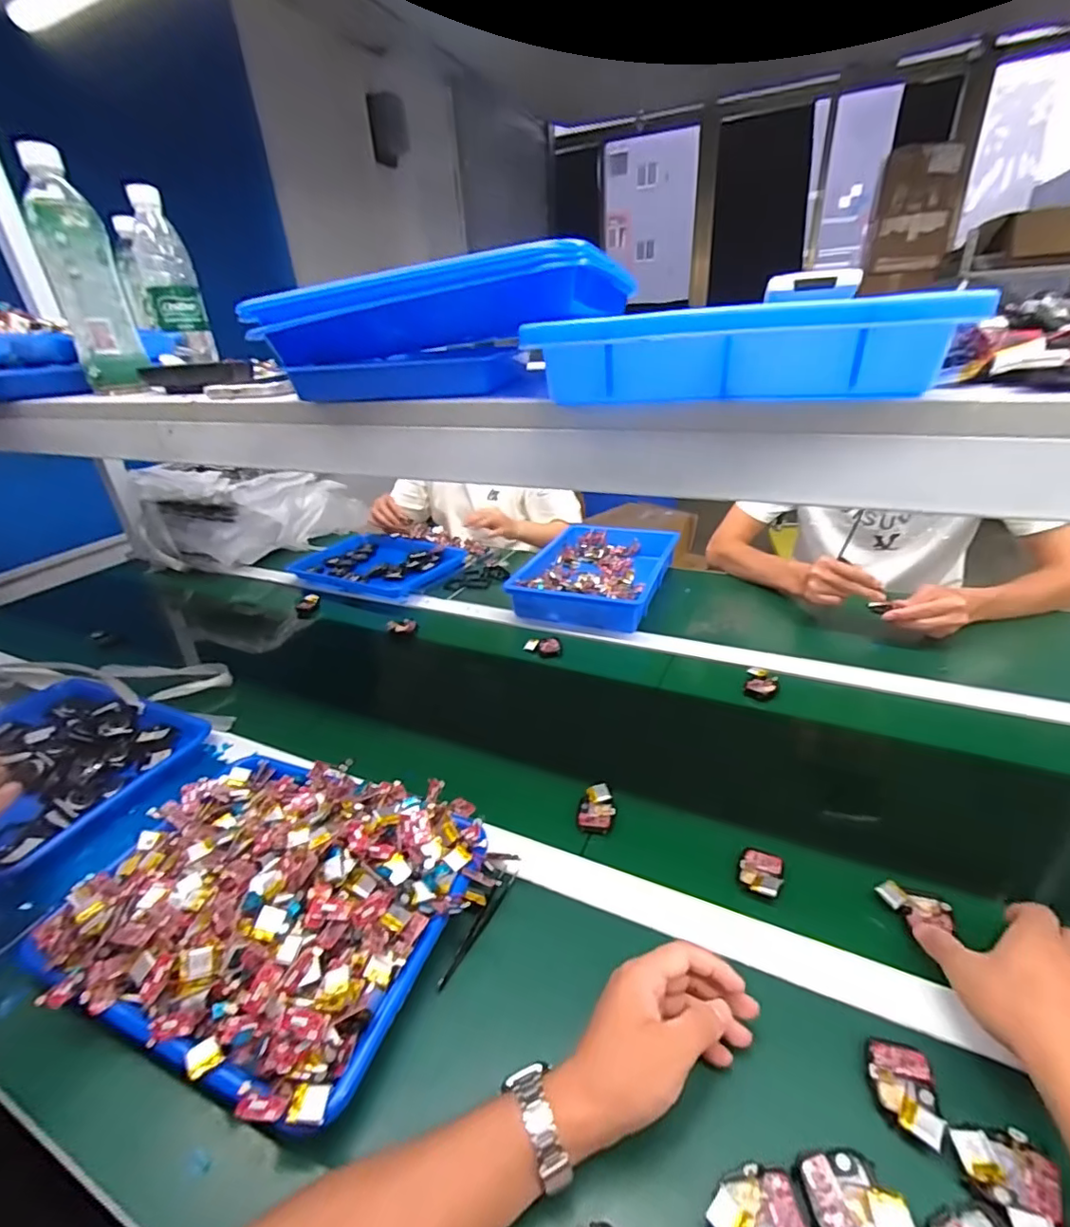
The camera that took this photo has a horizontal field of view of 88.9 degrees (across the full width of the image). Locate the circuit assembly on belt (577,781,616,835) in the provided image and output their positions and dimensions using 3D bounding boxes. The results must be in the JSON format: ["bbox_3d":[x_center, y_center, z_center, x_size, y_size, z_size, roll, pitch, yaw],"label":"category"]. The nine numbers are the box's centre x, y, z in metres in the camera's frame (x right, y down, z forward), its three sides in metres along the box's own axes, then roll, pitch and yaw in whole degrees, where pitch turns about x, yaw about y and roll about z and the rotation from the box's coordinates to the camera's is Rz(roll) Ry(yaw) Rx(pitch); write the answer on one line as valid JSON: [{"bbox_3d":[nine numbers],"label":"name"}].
[{"bbox_3d":[0.065,0.203,0.576,0.037,0.017,0.055,5,30,17],"label":"circuit assembly on belt"}]

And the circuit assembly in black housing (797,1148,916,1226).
[{"bbox_3d":[0.183,0.334,0.313,0.051,0.015,0.039,-2,28,5],"label":"circuit assembly in black housing"}]

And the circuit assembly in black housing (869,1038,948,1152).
[{"bbox_3d":[0.239,0.308,0.352,0.036,0.011,0.052,8,31,23],"label":"circuit assembly in black housing"}]

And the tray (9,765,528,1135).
[{"bbox_3d":[-0.233,0.232,0.481,0.348,0.058,0.259,7,30,20],"label":"tray"}]

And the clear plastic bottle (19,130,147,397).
[{"bbox_3d":[-0.471,-0.352,0.569,0.062,0.222,0.072,-20,32,-27],"label":"clear plastic bottle"}]

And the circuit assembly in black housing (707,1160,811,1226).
[{"bbox_3d":[0.127,0.345,0.313,0.055,0.017,0.038,-9,29,-7],"label":"circuit assembly in black housing"}]

